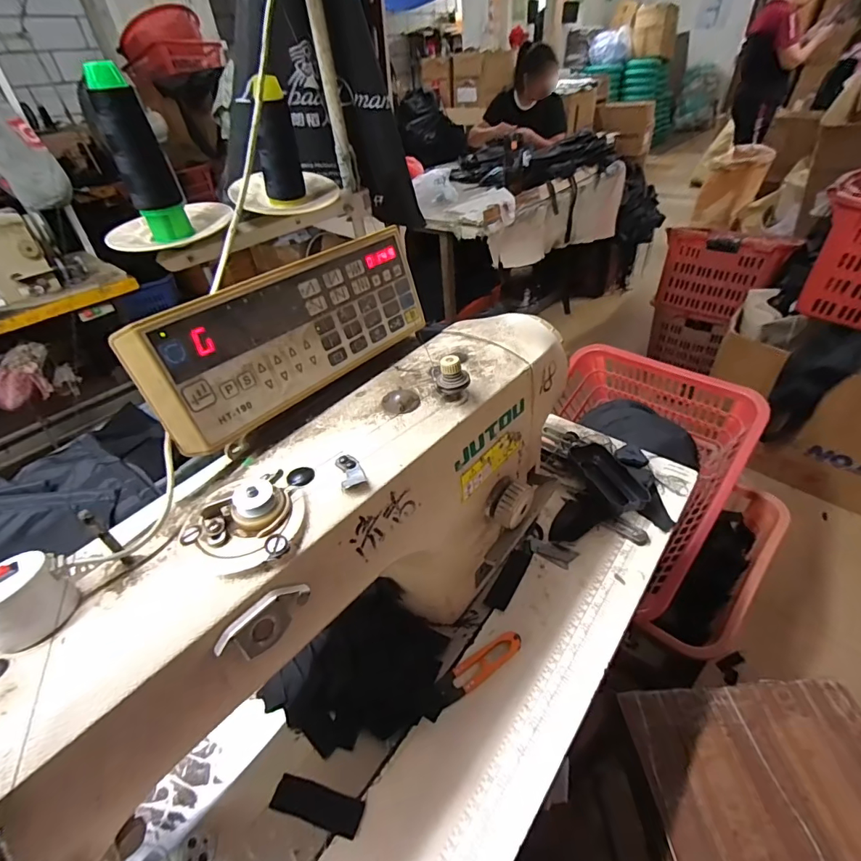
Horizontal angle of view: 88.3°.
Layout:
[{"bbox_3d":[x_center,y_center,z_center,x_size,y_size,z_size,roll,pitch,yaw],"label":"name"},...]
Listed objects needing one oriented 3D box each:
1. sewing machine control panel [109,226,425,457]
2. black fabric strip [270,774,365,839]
[{"bbox_3d":[-0.097,-0.075,0.327,0.028,0.084,0.220,12,40,44],"label":"sewing machine control panel"},{"bbox_3d":[-0.088,0.291,0.345,0.071,0.004,0.023,9,42,15],"label":"black fabric strip"}]

